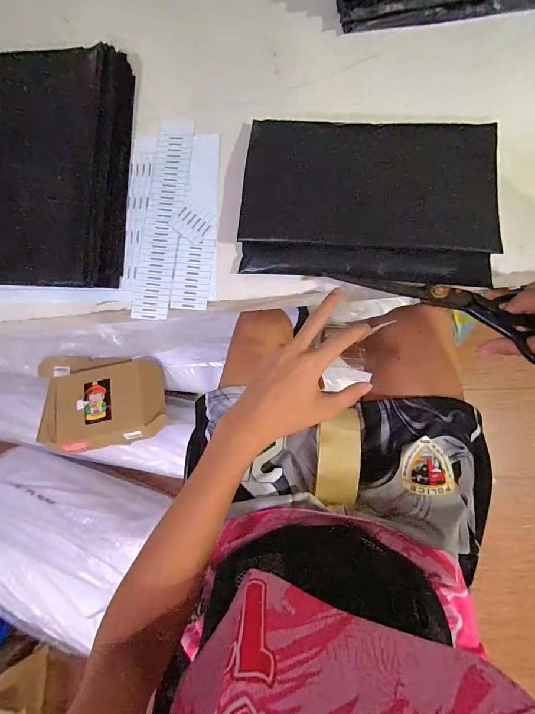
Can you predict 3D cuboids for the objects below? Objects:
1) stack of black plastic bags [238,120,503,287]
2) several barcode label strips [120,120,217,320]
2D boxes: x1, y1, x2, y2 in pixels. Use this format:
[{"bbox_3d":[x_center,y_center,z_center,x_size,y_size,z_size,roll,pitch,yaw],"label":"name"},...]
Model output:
[{"bbox_3d":[0.113,-0.179,0.393,0.275,0.018,0.184,5,84,5],"label":"stack of black plastic bags"},{"bbox_3d":[-0.119,-0.170,0.426,0.108,0.008,0.245,4,84,5],"label":"several barcode label strips"}]

